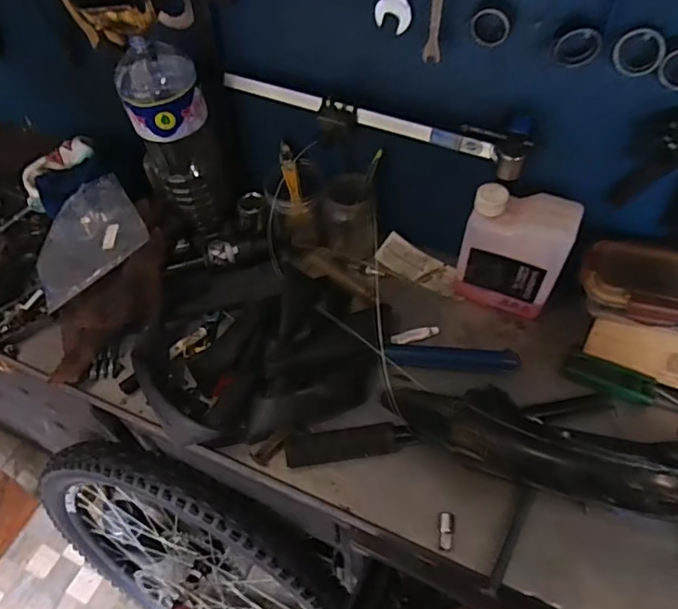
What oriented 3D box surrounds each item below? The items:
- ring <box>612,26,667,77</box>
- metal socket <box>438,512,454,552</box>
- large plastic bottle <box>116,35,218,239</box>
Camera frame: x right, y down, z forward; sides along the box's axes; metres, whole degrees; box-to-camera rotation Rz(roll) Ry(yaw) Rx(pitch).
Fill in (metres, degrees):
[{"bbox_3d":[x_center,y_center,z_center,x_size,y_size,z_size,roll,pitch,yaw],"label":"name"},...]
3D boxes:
[{"bbox_3d":[0.277,-0.232,0.500,0.044,0.040,0.010,26,58,20],"label":"ring"},{"bbox_3d":[0.116,0.244,0.581,0.017,0.011,0.040,2,53,4],"label":"metal socket"},{"bbox_3d":[-0.229,-0.217,0.769,0.108,0.271,0.092,-16,54,-10],"label":"large plastic bottle"}]

